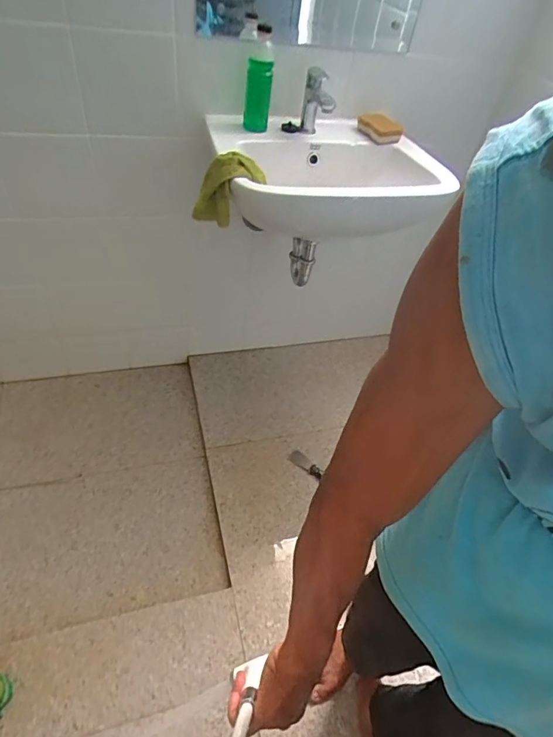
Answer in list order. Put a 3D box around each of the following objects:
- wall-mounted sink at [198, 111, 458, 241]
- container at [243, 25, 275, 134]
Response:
[{"bbox_3d":[0.134,-0.427,0.997,0.520,0.159,0.383,-6,48,-14],"label":"wall-mounted sink"},{"bbox_3d":[-0.041,-0.591,0.961,0.056,0.144,0.051,4,47,-3],"label":"container"}]

